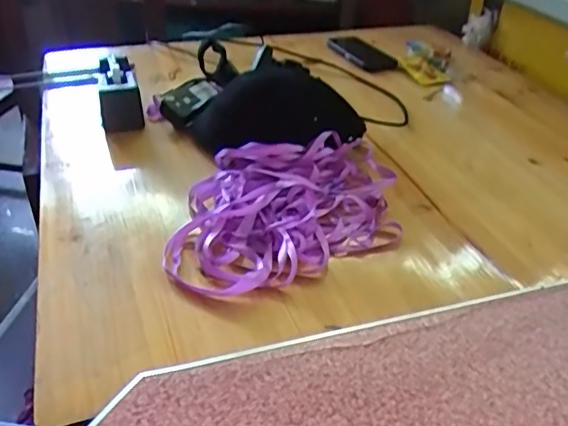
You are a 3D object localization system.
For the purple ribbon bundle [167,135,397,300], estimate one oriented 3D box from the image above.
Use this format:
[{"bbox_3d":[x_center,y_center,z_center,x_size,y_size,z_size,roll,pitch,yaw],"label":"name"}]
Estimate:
[{"bbox_3d":[0.004,-0.012,0.653,0.272,0.049,0.217,-6,34,-8],"label":"purple ribbon bundle"}]

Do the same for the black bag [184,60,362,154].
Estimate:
[{"bbox_3d":[-0.011,-0.131,0.759,0.224,0.090,0.117,3,34,4],"label":"black bag"}]

